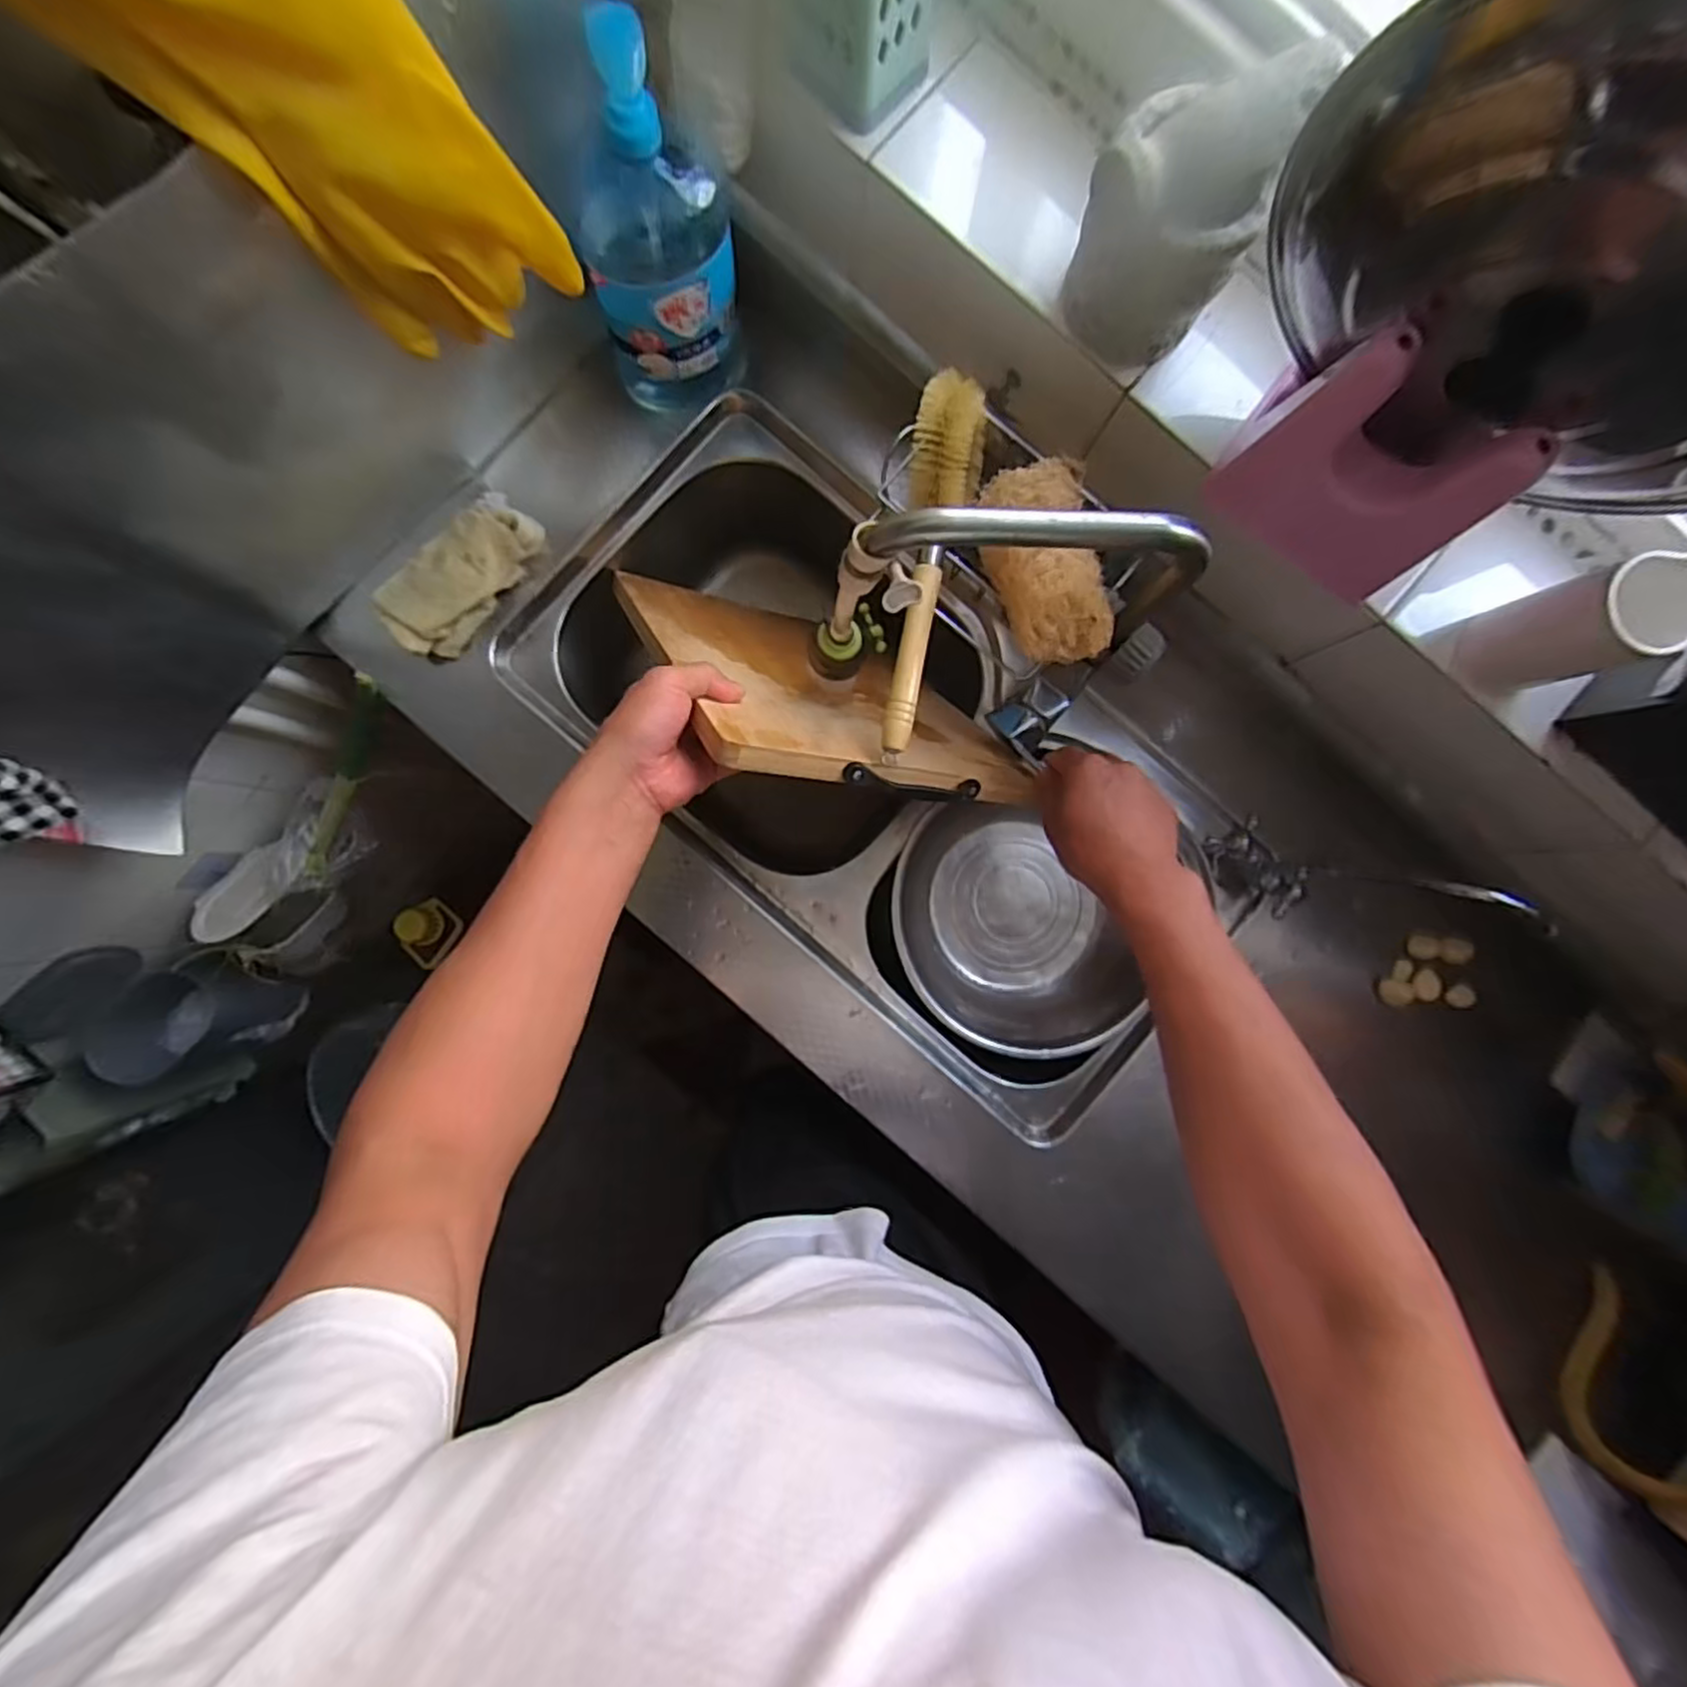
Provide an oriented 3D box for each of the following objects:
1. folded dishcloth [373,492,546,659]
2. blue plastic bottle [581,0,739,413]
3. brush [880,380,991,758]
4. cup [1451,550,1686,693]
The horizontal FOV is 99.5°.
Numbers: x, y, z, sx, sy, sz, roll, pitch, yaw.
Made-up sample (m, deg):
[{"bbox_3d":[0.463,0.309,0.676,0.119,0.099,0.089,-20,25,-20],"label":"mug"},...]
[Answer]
[{"bbox_3d":[-0.351,-0.246,0.655,0.078,0.046,0.160,38,87,0],"label":"folded dishcloth"},{"bbox_3d":[-0.144,-0.449,0.558,0.117,0.286,0.070,-6,88,-2],"label":"blue plastic bottle"},{"bbox_3d":[0.051,-0.177,0.465,0.048,0.047,0.238,14,88,-1],"label":"brush"},{"bbox_3d":[0.469,-0.137,0.460,0.060,0.105,0.058,0,88,-2],"label":"cup"}]

